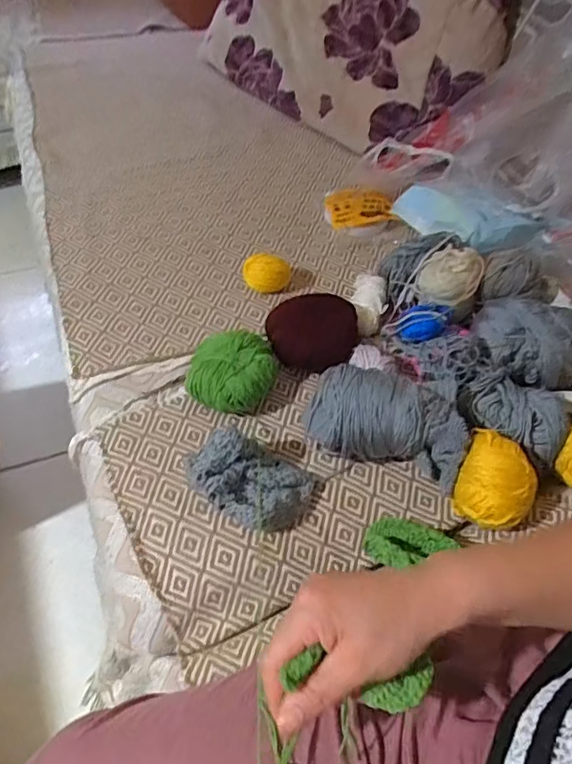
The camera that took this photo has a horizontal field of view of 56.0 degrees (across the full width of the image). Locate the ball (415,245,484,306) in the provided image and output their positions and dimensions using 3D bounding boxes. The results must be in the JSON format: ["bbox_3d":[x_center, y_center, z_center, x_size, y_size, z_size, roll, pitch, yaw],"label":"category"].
[{"bbox_3d":[0.203,-0.131,0.670,0.072,0.058,0.064,21,50,14],"label":"ball"}]

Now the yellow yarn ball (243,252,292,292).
[{"bbox_3d":[-0.025,-0.146,0.713,0.062,0.041,0.044,2,48,-3],"label":"yellow yarn ball"}]

